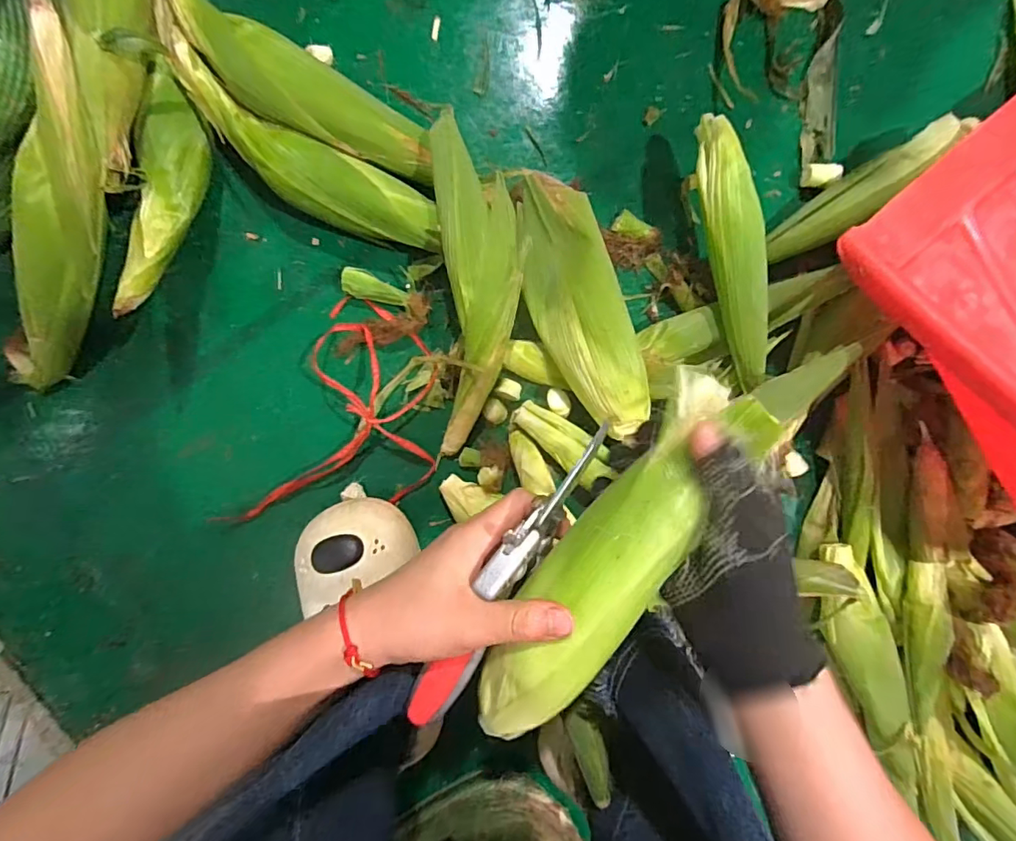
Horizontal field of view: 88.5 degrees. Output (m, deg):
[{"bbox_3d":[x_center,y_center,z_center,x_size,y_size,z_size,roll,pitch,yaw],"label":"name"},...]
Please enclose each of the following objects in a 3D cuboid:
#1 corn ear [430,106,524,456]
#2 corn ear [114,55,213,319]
[{"bbox_3d":[-0.026,-0.118,0.479,0.079,0.070,0.296,0,92,1],"label":"corn ear"},{"bbox_3d":[-0.310,-0.203,0.459,0.043,0.072,0.221,6,92,1],"label":"corn ear"}]

